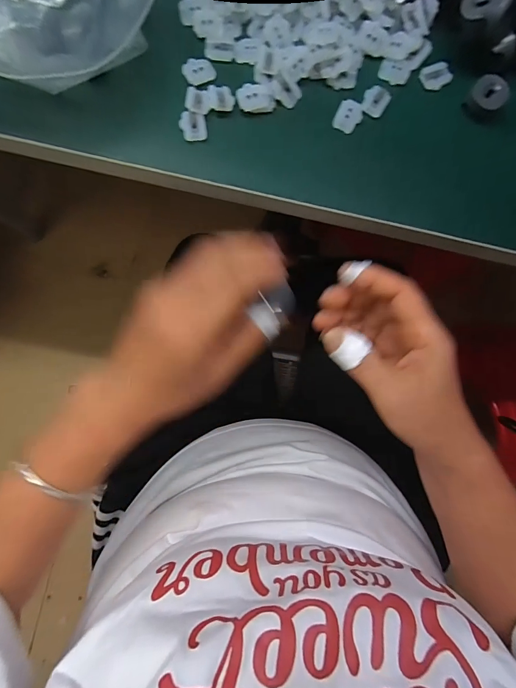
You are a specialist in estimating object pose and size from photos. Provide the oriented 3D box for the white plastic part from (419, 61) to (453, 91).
[{"bbox_3d":[0.136,-0.204,0.262,0.021,0.005,0.018,-25,87,-5],"label":"white plastic part"}]

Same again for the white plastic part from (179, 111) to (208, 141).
[{"bbox_3d":[-0.046,-0.156,0.247,0.019,0.005,0.020,0,85,-3],"label":"white plastic part"}]

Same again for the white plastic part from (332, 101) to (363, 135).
[{"bbox_3d":[0.067,-0.170,0.255,0.019,0.004,0.022,23,101,-1],"label":"white plastic part"}]

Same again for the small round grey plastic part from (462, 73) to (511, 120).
[{"bbox_3d":[0.172,-0.185,0.257,0.025,0.016,0.024,0,85,-3],"label":"small round grey plastic part"}]

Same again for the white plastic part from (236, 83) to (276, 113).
[{"bbox_3d":[-0.001,-0.177,0.249,0.028,0.007,0.017,2,85,-3],"label":"white plastic part"}]

